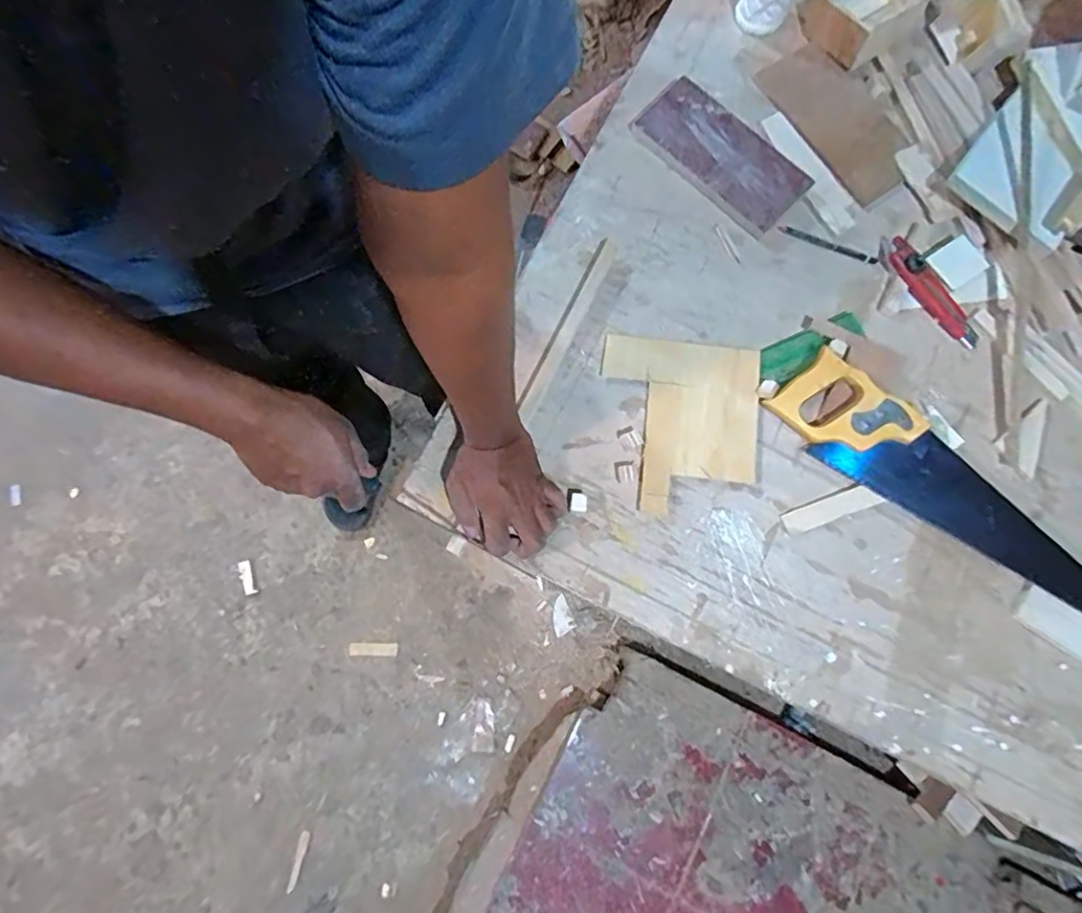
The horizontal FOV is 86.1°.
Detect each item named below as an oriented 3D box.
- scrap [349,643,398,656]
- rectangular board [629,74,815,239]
[{"bbox_3d":[-0.363,0.417,1.250,0.102,0.005,0.026,0,75,-1],"label":"scrap"},{"bbox_3d":[0.216,-0.367,0.705,0.097,0.024,0.216,-43,83,-11],"label":"rectangular board"}]

